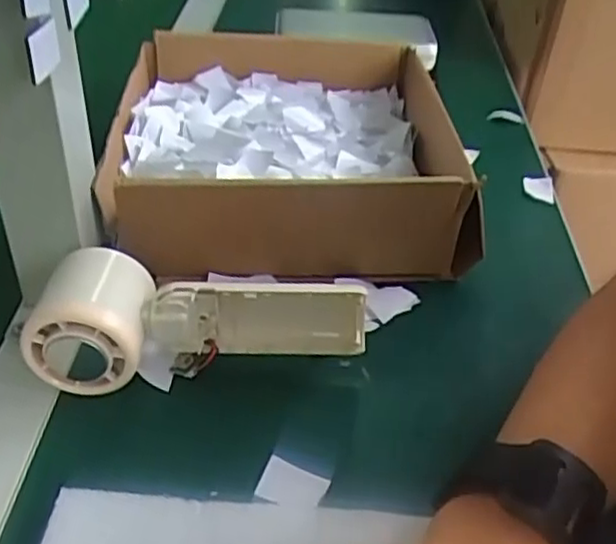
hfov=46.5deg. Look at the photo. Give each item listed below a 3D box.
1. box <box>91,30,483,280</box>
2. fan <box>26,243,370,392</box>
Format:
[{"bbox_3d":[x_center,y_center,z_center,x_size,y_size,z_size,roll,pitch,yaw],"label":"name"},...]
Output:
[{"bbox_3d":[-0.016,-0.093,0.508,0.226,0.084,0.233,0,42,-7],"label":"box"},{"bbox_3d":[-0.054,0.023,0.370,0.166,0.061,0.062,1,38,-4],"label":"fan"}]

